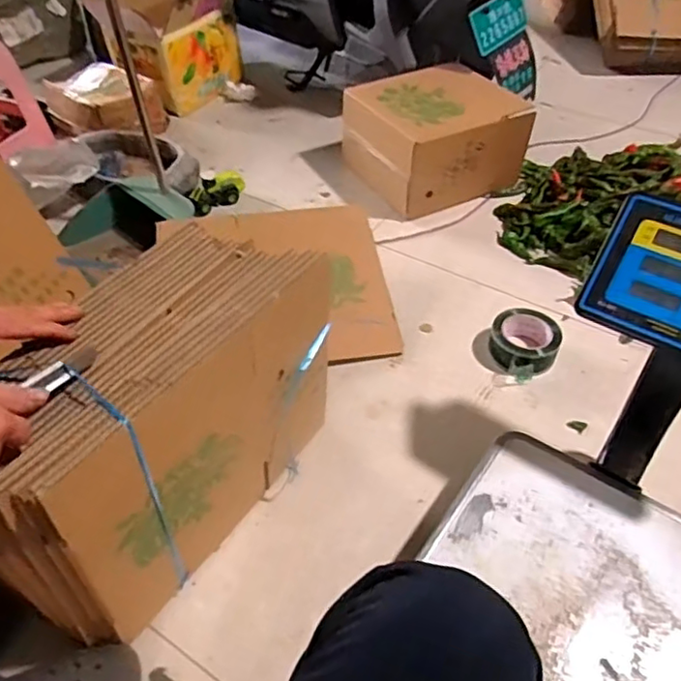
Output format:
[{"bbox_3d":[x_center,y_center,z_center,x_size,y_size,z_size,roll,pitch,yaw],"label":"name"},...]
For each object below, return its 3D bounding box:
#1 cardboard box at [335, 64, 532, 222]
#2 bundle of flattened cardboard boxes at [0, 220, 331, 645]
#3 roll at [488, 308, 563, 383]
[{"bbox_3d":[0.214,-0.475,1.391,0.331,0.186,0.322,-20,49,-18],"label":"cardboard box"},{"bbox_3d":[-0.213,0.108,0.733,0.181,0.348,0.425,27,52,24],"label":"bundle of flattened cardboard boxes"},{"bbox_3d":[0.322,0.006,1.031,0.109,0.062,0.115,-13,47,-11],"label":"roll"}]

